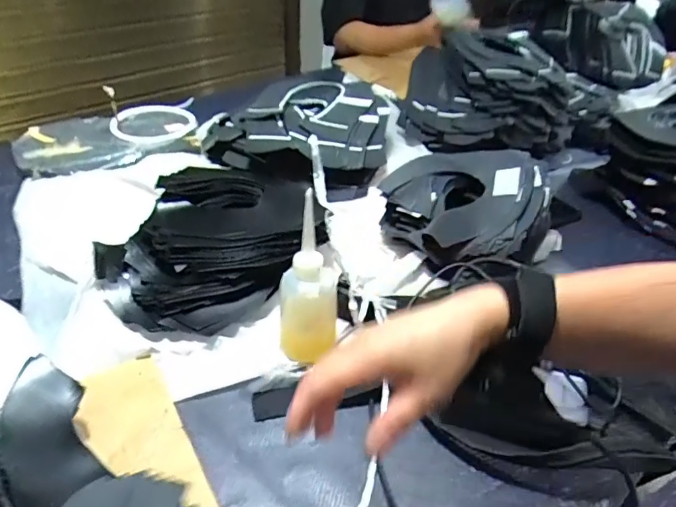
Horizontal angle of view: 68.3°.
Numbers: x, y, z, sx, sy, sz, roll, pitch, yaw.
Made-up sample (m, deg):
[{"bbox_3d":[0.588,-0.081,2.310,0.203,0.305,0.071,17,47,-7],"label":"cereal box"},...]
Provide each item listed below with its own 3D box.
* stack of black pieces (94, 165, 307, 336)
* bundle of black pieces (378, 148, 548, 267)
[{"bbox_3d":[-0.152,-0.022,0.624,0.214,0.085,0.270,28,45,26],"label":"stack of black pieces"},{"bbox_3d":[0.177,-0.069,0.679,0.209,0.098,0.193,-23,45,-29],"label":"bundle of black pieces"}]

